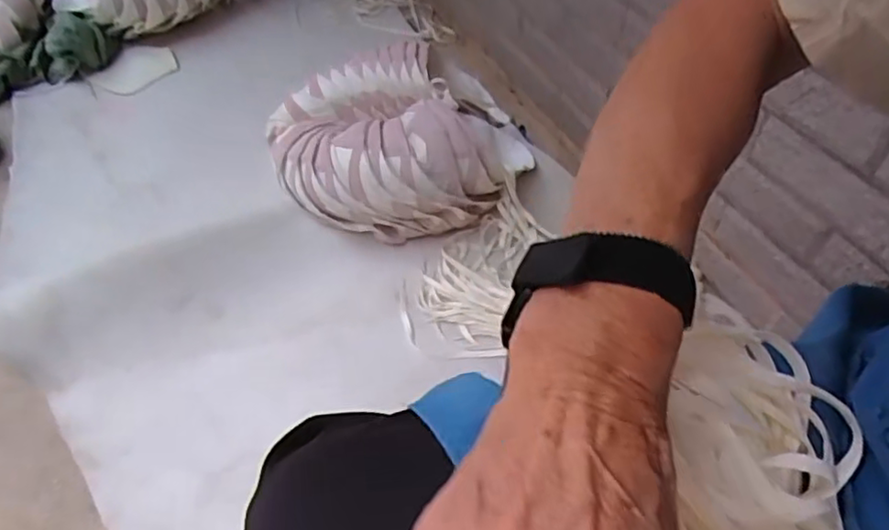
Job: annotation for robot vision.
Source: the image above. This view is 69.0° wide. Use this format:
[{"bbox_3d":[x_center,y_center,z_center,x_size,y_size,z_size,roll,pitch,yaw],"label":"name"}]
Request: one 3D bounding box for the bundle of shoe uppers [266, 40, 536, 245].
[{"bbox_3d":[-0.068,-0.202,0.963,0.357,0.166,0.341,0,50,0],"label":"bundle of shoe uppers"}]

